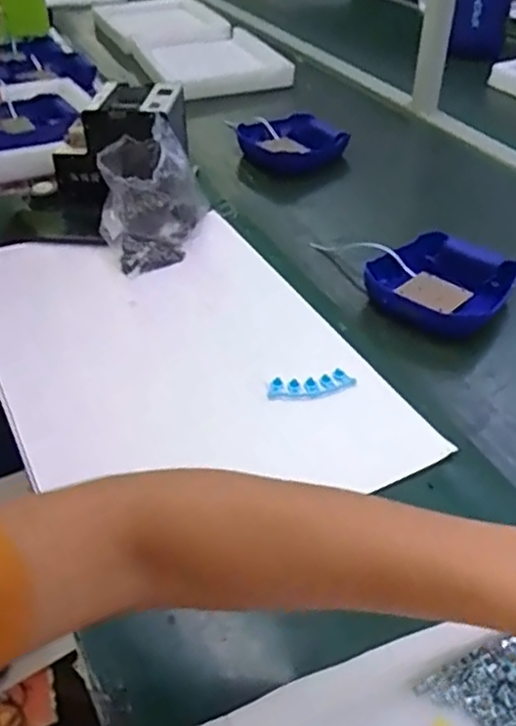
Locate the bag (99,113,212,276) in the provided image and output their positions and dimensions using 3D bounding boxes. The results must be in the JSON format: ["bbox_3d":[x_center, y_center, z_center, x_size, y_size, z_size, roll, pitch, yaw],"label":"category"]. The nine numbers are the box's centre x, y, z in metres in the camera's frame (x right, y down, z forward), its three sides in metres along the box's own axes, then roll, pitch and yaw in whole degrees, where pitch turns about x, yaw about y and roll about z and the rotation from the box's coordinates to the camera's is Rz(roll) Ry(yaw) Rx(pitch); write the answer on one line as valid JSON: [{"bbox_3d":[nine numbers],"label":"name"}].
[{"bbox_3d":[-0.145,-0.231,0.958,0.140,0.150,0.182,-6,40,-7],"label":"bag"}]

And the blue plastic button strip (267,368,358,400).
[{"bbox_3d":[0.059,0.026,0.741,0.095,0.018,0.023,-8,40,-10],"label":"blue plastic button strip"}]

